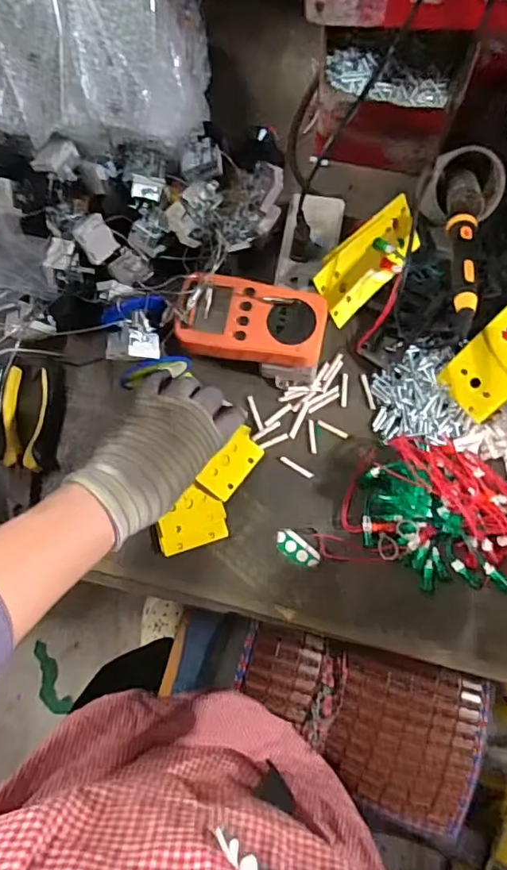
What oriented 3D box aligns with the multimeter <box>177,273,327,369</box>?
[{"bbox_3d":[-0.003,-0.099,0.470,0.127,0.030,0.067,13,79,3],"label":"multimeter"}]

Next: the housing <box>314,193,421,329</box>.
[{"bbox_3d":[0.111,-0.164,0.505,0.118,0.035,0.063,-43,126,-3],"label":"housing"}]

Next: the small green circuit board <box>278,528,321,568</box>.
[{"bbox_3d":[0.040,0.104,0.488,0.043,0.004,0.021,35,81,7],"label":"small green circuit board"}]

